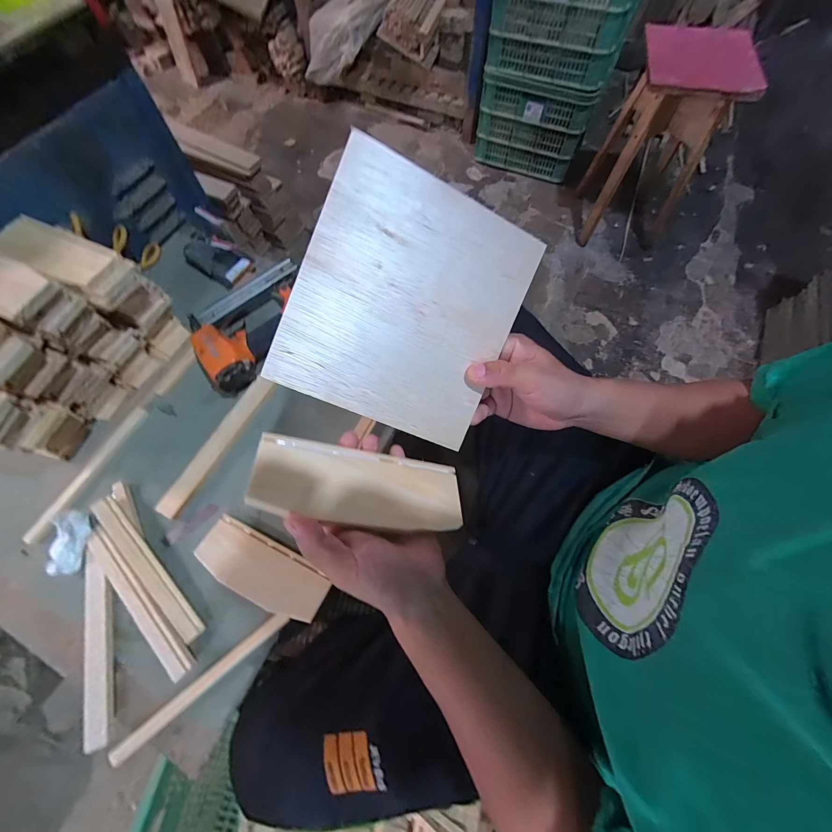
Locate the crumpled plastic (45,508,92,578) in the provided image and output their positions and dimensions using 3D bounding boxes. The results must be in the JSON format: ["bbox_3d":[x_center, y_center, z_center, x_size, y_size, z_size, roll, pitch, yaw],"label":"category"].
[{"bbox_3d":[-0.456,0.164,0.455,0.039,0.034,0.078,6,69,2],"label":"crumpled plastic"}]

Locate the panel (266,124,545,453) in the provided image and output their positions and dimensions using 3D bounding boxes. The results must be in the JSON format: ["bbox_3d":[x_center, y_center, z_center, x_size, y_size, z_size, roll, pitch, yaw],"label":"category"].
[{"bbox_3d":[-0.004,-0.096,0.308,0.186,0.004,0.206,21,95,-16],"label":"panel"}]

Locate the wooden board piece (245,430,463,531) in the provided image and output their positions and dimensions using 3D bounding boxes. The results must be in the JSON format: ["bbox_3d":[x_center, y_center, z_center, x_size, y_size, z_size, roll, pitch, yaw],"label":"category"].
[{"bbox_3d":[-0.043,0.060,0.301,0.179,0.005,0.071,13,45,-19],"label":"wooden board piece"}]

